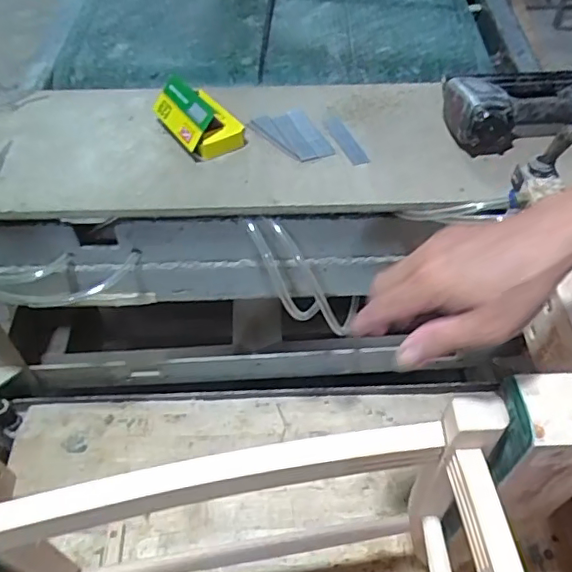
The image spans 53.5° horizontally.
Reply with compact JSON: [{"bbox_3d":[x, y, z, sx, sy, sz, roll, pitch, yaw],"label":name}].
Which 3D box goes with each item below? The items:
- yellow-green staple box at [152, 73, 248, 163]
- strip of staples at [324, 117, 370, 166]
[{"bbox_3d":[-0.114,-0.223,0.733,0.080,0.051,0.131,-27,56,-19],"label":"yellow-green staple box"},{"bbox_3d":[0.079,-0.193,0.754,0.027,0.007,0.107,-17,53,-13],"label":"strip of staples"}]

